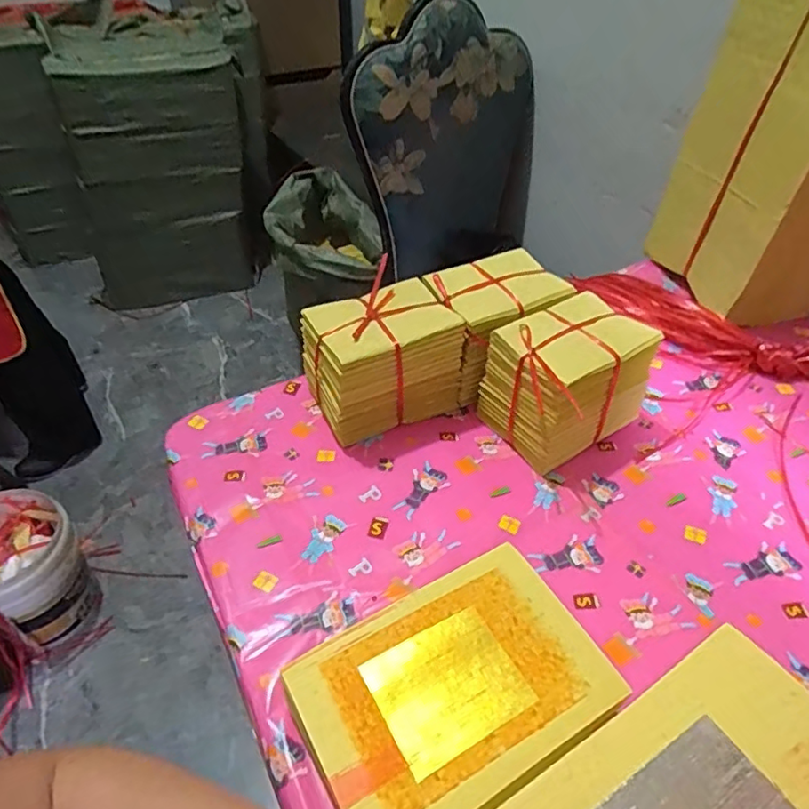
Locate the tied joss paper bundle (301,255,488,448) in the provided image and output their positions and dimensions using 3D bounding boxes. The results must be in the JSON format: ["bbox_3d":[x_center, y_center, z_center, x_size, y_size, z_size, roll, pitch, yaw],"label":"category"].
[{"bbox_3d":[-0.016,-0.056,0.719,0.193,0.142,0.111,-16,47,-17],"label":"tied joss paper bundle"}]

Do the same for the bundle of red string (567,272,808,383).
[{"bbox_3d":[0.433,-0.122,0.867,0.135,0.047,0.388,-32,53,-30],"label":"bundle of red string"}]

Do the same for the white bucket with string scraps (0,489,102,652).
[{"bbox_3d":[-0.825,0.372,1.294,0.259,0.273,0.227,29,51,26],"label":"white bucket with string scraps"}]

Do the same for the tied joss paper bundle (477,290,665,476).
[{"bbox_3d":[0.190,-0.028,0.699,0.163,0.138,0.122,-25,50,-25],"label":"tied joss paper bundle"}]

